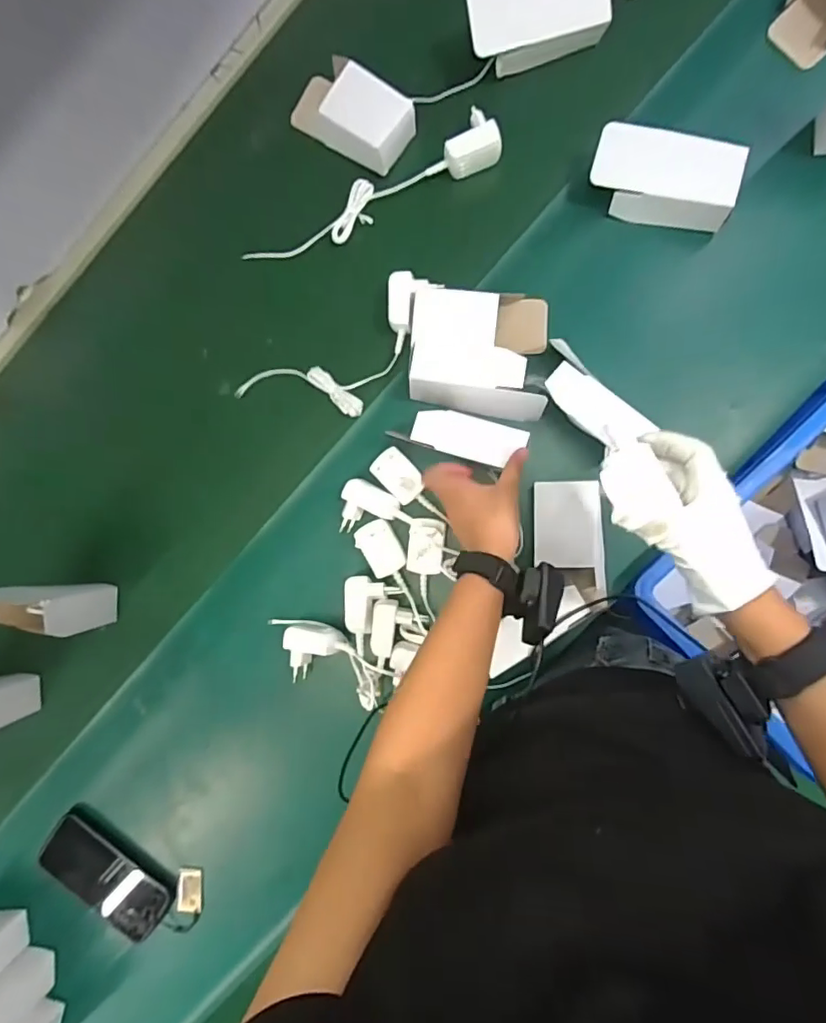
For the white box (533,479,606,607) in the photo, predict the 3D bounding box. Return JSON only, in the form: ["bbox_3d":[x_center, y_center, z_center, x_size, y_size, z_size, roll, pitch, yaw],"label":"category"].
[{"bbox_3d":[0.166,0.031,0.567,0.074,0.054,0.122,-1,88,8],"label":"white box"}]

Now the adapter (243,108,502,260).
[{"bbox_3d":[-0.042,-0.356,0.614,0.306,0.047,0.059,-24,85,6],"label":"adapter"}]

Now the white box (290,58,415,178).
[{"bbox_3d":[-0.072,-0.454,0.612,0.137,0.041,0.076,36,93,7],"label":"white box"}]

